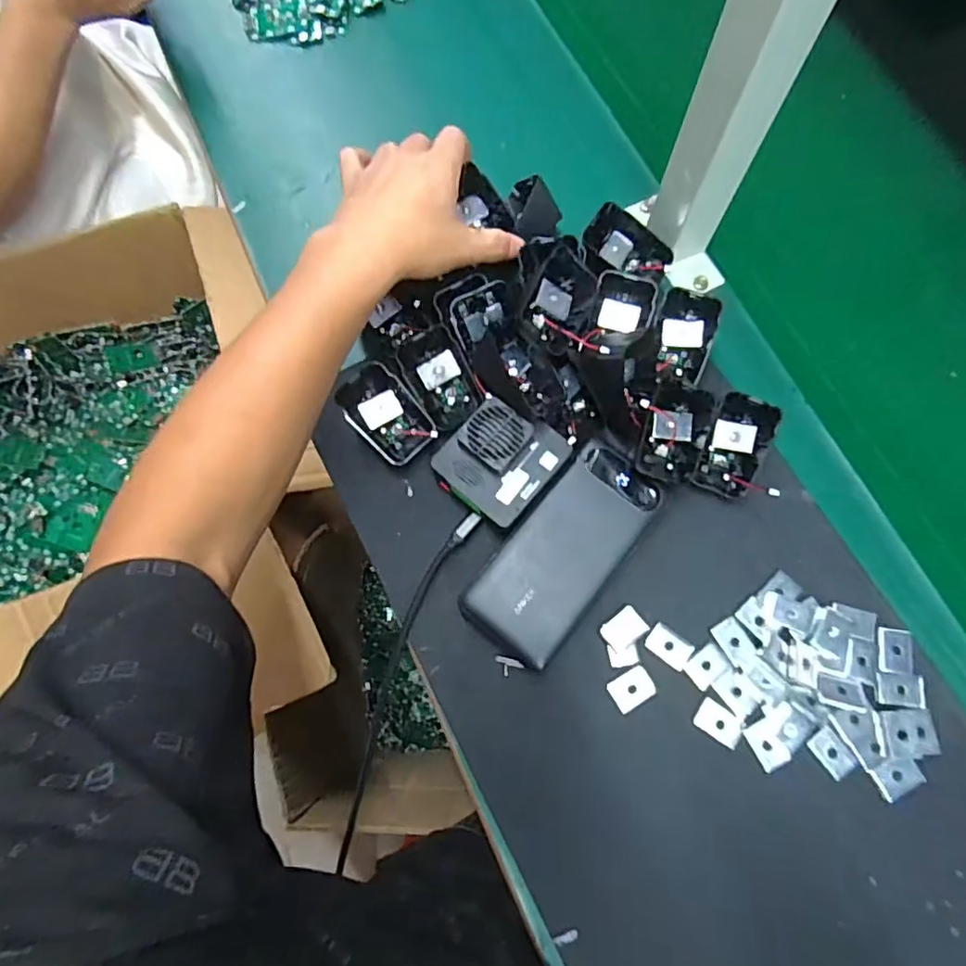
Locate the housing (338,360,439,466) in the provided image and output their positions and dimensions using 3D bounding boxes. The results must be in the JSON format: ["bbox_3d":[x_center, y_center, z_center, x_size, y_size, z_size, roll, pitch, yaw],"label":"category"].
[{"bbox_3d":[-0.071,-0.049,0.425,0.043,0.033,0.067,-43,78,-11],"label":"housing"}]

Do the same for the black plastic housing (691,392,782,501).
[{"bbox_3d":[0.177,-0.027,0.412,0.046,0.027,0.069,17,104,7],"label":"black plastic housing"}]

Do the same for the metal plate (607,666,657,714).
[{"bbox_3d":[0.100,0.137,0.388,0.029,0.004,0.021,-31,76,-6],"label":"metal plate"}]

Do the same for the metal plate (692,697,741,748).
[{"bbox_3d":[0.154,0.156,0.379,0.029,0.004,0.020,34,78,11],"label":"metal plate"}]

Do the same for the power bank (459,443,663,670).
[{"bbox_3d":[0.056,0.048,0.402,0.071,0.023,0.151,38,79,11],"label":"power bank"}]

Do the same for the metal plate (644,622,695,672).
[{"bbox_3d":[0.126,0.110,0.395,0.030,0.004,0.021,34,79,11],"label":"metal plate"}]

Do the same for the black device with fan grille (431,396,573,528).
[{"bbox_3d":[0.013,-0.016,0.409,0.069,0.041,0.077,38,79,11],"label":"black device with fan grille"}]

